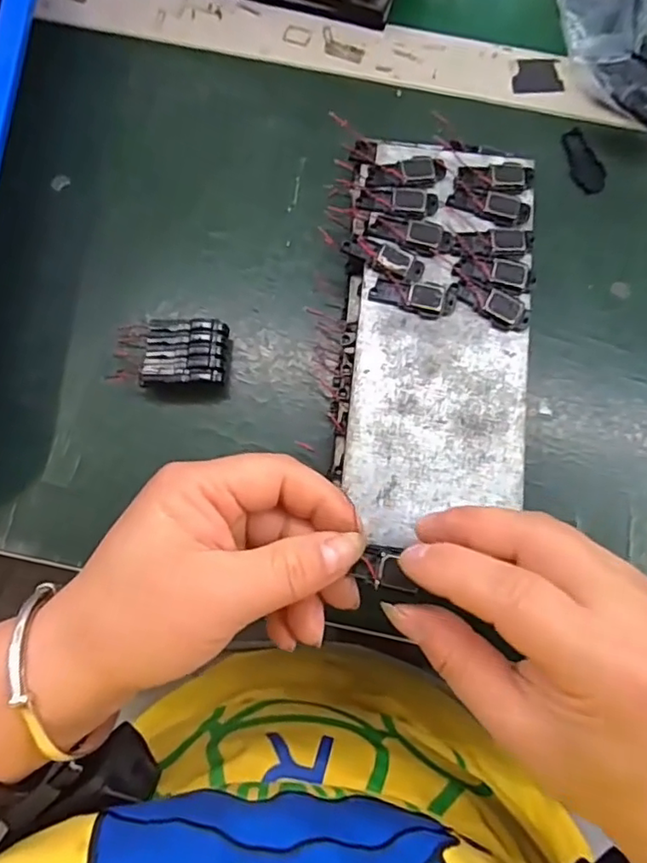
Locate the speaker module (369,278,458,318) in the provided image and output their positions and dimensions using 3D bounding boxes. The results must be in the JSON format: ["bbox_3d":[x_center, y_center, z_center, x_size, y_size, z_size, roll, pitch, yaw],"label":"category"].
[{"bbox_3d":[0.042,-0.063,0.268,0.040,0.004,0.016,8,77,1],"label":"speaker module"}]

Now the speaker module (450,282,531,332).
[{"bbox_3d":[0.078,-0.059,0.268,0.038,0.004,0.015,24,78,4],"label":"speaker module"}]

